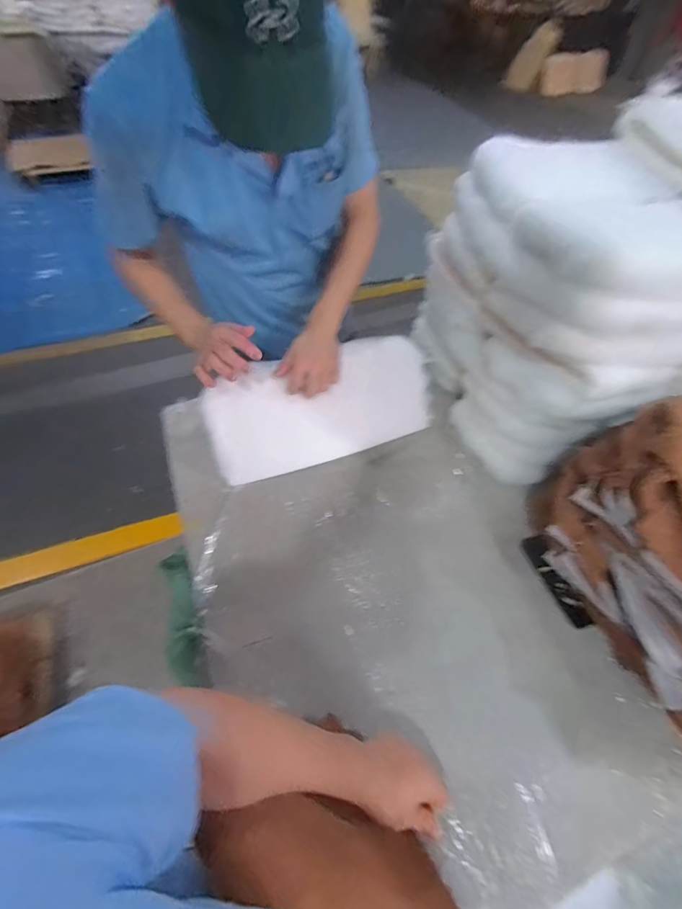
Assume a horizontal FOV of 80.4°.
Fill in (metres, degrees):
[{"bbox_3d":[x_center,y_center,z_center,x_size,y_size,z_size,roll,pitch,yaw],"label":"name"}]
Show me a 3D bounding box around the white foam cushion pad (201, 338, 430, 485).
[{"bbox_3d":[-0.031,-0.097,0.828,0.462,0.213,0.017,-15,17,-12],"label":"white foam cushion pad"}]

